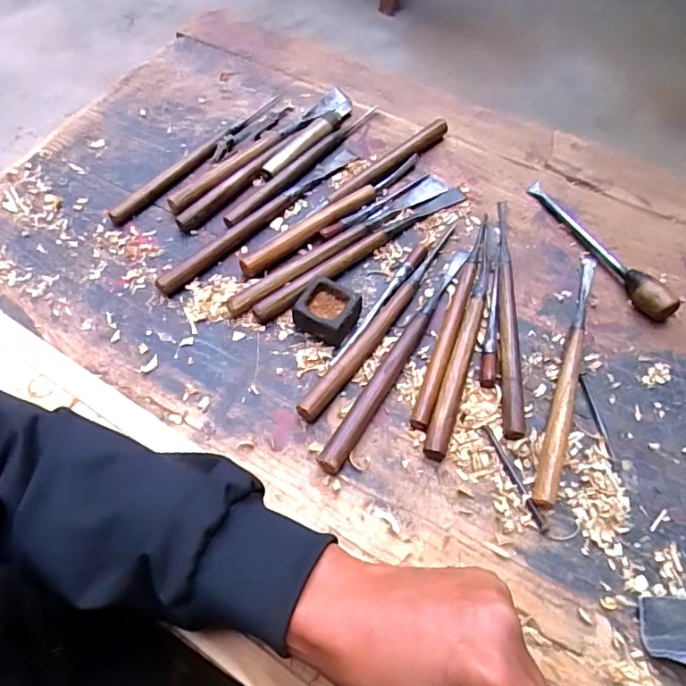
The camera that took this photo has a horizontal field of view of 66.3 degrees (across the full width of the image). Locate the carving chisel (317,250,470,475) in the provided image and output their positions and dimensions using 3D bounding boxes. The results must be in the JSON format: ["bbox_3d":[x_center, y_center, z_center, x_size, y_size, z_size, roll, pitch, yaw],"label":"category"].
[{"bbox_3d":[0.049,0.002,0.446,0.022,0.018,0.244,28,63,14],"label":"carving chisel"}]

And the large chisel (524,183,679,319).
[{"bbox_3d":[0.242,-0.097,0.499,0.028,0.030,0.188,-24,64,-14],"label":"large chisel"}]

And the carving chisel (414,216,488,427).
[{"bbox_3d":[0.102,-0.029,0.471,0.014,0.013,0.234,19,62,9],"label":"carving chisel"}]

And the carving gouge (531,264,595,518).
[{"bbox_3d":[0.192,0.018,0.445,0.016,0.022,0.251,19,62,9],"label":"carving gouge"}]

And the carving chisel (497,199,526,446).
[{"bbox_3d":[0.148,-0.036,0.470,0.018,0.016,0.251,6,60,2],"label":"carving chisel"}]

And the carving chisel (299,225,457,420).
[{"bbox_3d":[0.038,-0.026,0.466,0.018,0.016,0.240,33,65,16],"label":"carving chisel"}]

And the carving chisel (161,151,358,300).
[{"bbox_3d":[-0.080,-0.129,0.530,0.020,0.013,0.251,41,67,19],"label":"carving chisel"}]

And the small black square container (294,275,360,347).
[{"bbox_3d":[-0.014,-0.028,0.462,0.051,0.025,0.050,23,62,11],"label":"small black square container"}]

